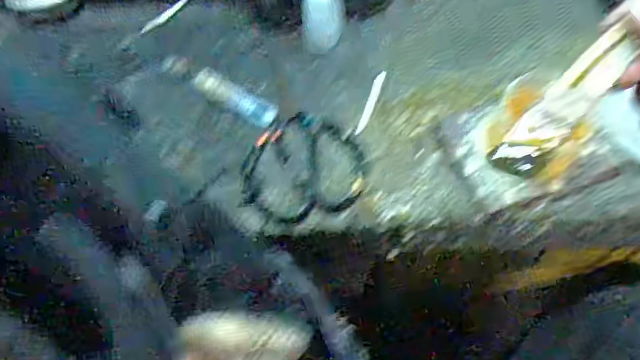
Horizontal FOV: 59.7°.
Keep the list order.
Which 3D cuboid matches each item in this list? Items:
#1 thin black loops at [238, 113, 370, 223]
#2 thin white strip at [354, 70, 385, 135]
[{"bbox_3d":[-0.012,-0.009,0.460,0.099,0.005,0.106,23,61,17],"label":"thin black loops"},{"bbox_3d":[0.046,-0.070,0.499,0.009,0.004,0.079,15,59,12],"label":"thin white strip"}]

